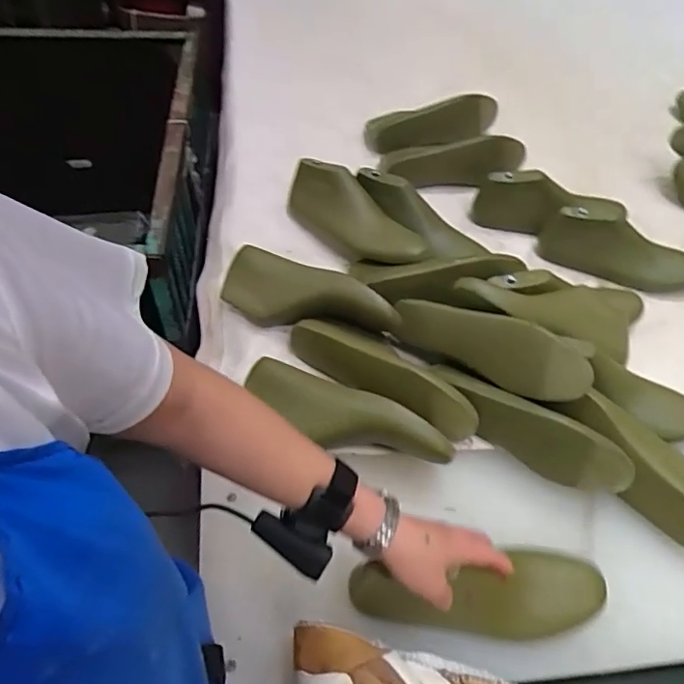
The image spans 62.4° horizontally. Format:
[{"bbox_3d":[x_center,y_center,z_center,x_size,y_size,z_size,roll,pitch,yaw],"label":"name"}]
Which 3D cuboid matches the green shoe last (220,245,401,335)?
[{"bbox_3d":[-0.043,-0.057,0.695,0.231,0.064,0.079,20,55,11],"label":"green shoe last"}]

